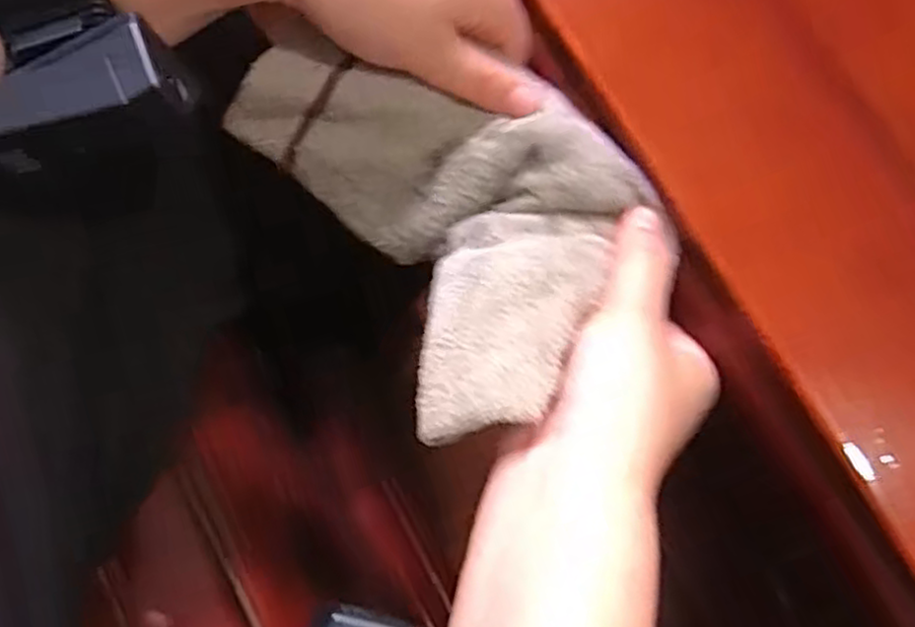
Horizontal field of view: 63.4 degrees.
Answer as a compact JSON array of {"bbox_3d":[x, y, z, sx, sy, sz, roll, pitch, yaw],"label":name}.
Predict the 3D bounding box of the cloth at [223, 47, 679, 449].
[{"bbox_3d":[0.006,-0.040,0.278,0.115,0.051,0.149,-30,78,-7],"label":"cloth"}]

